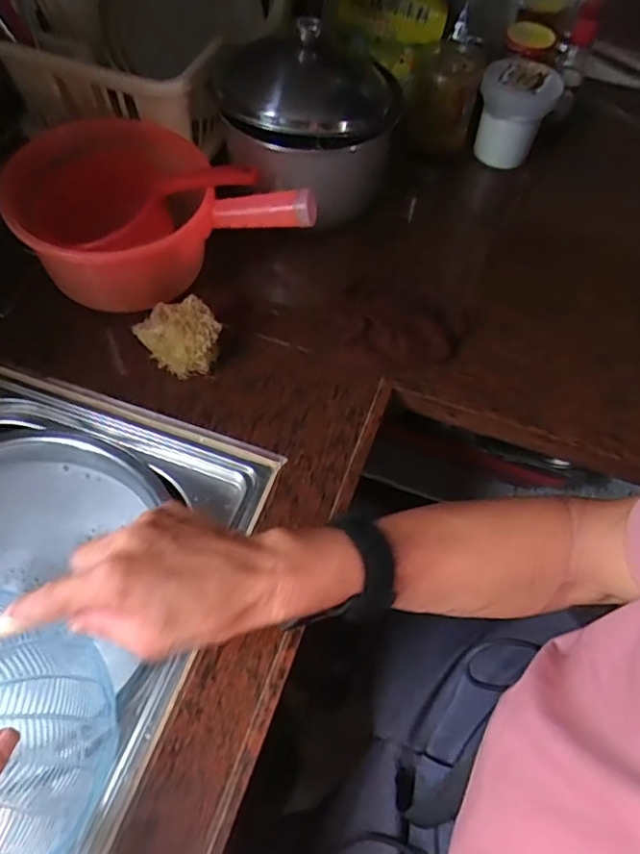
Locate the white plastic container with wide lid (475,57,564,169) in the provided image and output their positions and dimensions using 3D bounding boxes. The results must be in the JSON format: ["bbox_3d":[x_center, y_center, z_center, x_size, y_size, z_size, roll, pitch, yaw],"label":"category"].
[{"bbox_3d":[0.266,-0.431,0.809,0.096,0.124,0.077,17,60,8],"label":"white plastic container with wide lid"}]

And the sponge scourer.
[{"bbox_3d":[-0.151,-0.099,0.628,0.090,0.057,0.066,27,62,13],"label":"sponge scourer"}]

